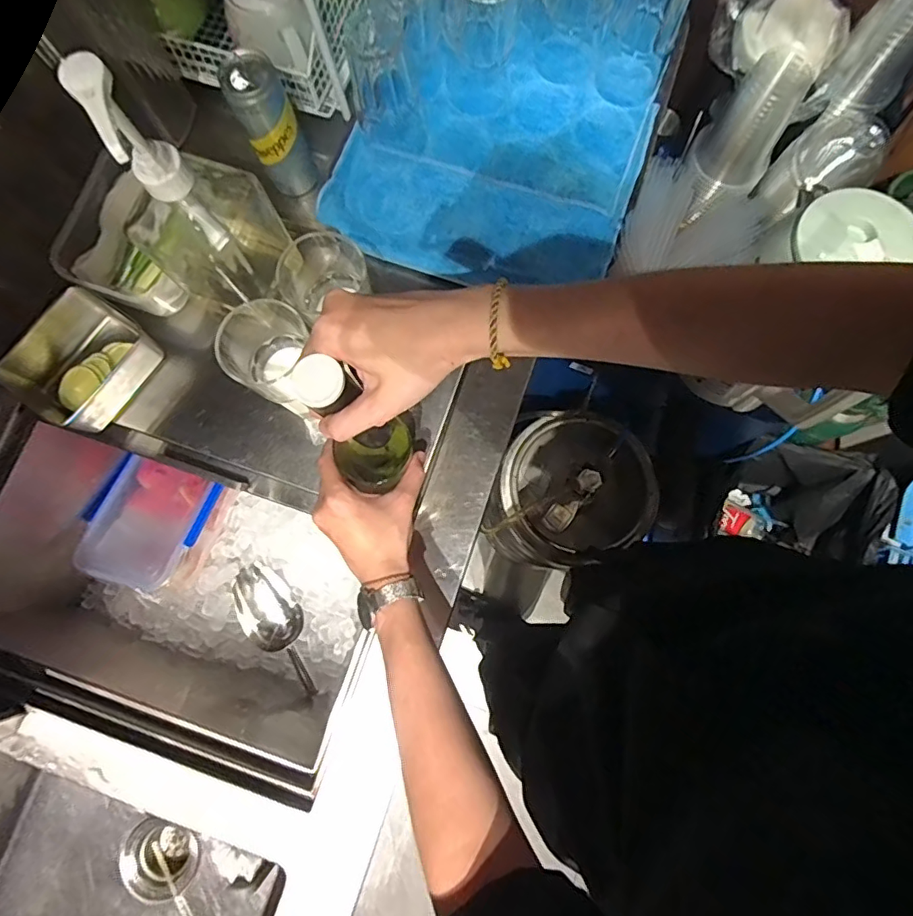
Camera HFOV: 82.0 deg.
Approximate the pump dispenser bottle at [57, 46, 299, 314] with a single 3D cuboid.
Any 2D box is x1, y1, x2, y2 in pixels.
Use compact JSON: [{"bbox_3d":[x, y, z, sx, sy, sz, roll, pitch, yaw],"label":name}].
[{"bbox_3d":[-0.242,-0.231,0.483,0.086,0.270,0.098,19,80,4],"label":"pump dispenser bottle"}]

